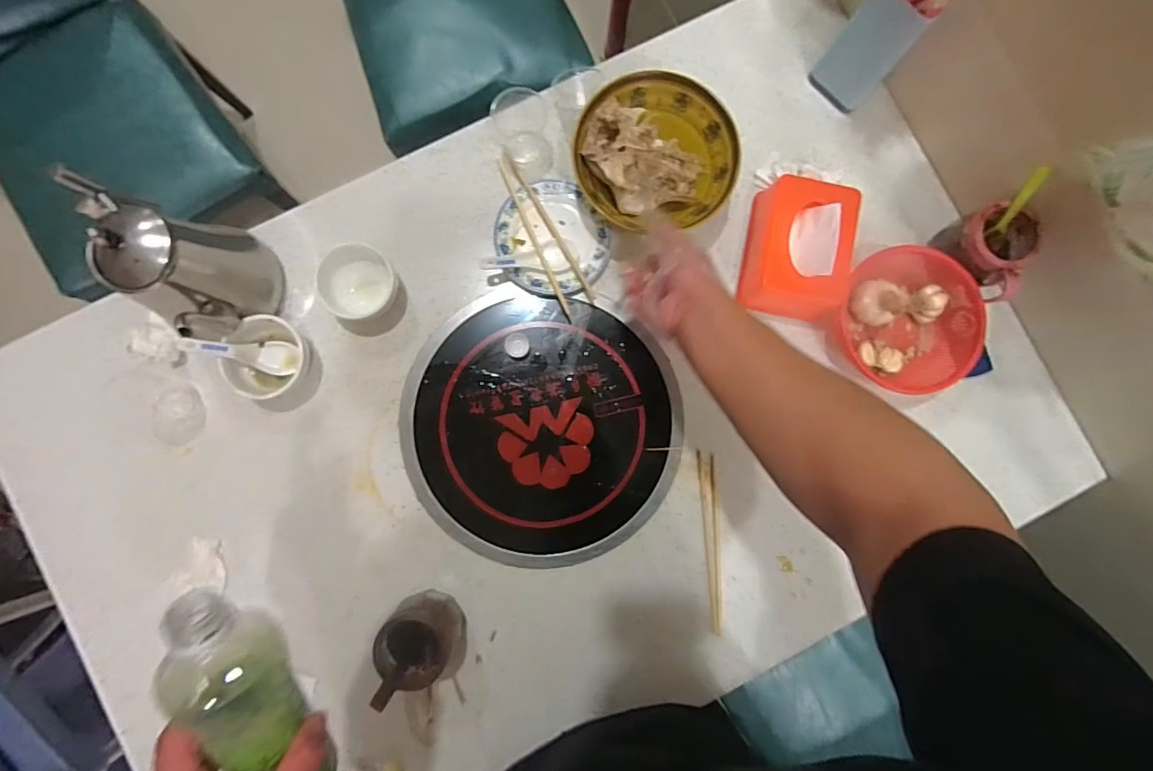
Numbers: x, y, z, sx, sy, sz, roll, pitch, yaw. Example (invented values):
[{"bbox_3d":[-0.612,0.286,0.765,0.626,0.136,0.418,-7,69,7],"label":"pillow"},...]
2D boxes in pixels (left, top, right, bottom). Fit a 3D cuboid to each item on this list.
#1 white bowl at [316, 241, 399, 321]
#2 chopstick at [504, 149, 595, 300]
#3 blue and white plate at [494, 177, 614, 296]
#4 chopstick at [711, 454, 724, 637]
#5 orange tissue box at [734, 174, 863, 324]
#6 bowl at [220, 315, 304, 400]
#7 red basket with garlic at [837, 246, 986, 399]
[{"bbox_3d":[-0.279,-0.130,0.646,0.083,0.056,0.091,0,85,-2],"label":"white bowl"},{"bbox_3d":[-0.038,-0.215,0.663,0.012,0.014,0.238,-29,87,-4],"label":"chopstick"},{"bbox_3d":[-0.034,-0.191,0.667,0.134,0.022,0.146,0,85,-2],"label":"blue and white plate"},{"bbox_3d":[0.186,0.207,0.661,0.011,0.006,0.229,-1,85,-2],"label":"chopstick"},{"bbox_3d":[0.284,-0.173,0.652,0.112,0.081,0.163,12,85,-1],"label":"orange tissue box"},{"bbox_3d":[-0.382,-0.033,0.627,0.091,0.052,0.097,0,85,-2],"label":"bowl"},{"bbox_3d":[0.442,-0.086,0.672,0.173,0.061,0.187,0,85,-2],"label":"red basket with garlic"}]

